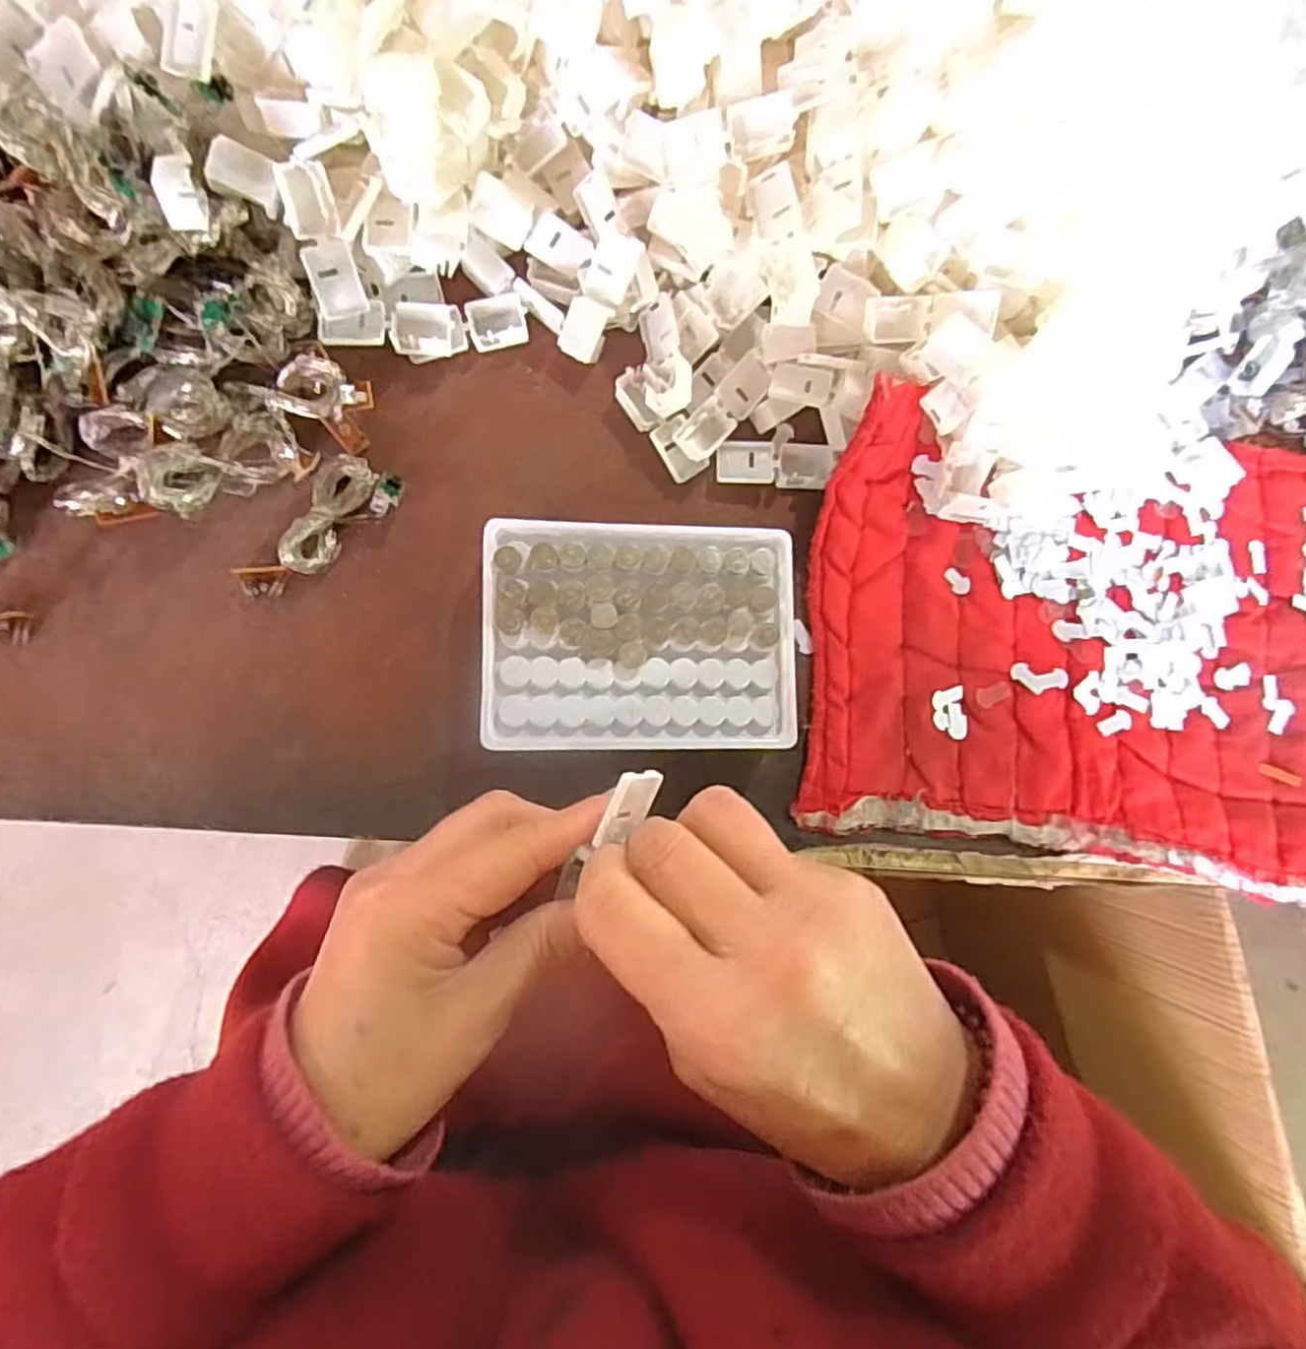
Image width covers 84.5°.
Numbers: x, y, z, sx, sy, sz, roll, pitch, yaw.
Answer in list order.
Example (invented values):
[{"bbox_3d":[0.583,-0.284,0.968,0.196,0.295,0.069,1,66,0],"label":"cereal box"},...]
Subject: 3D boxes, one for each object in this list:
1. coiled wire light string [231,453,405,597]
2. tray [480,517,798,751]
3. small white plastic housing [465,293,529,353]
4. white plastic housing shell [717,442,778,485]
[{"bbox_3d":[-0.147,-0.065,0.309,0.078,0.011,0.033,-41,91,-8],"label":"coiled wire light string"},{"bbox_3d":[-0.005,-0.017,0.312,0.129,0.033,0.094,0,85,-7],"label":"tray"},{"bbox_3d":[-0.072,-0.163,0.333,0.026,0.007,0.021,-15,87,-8],"label":"small white plastic housing"},{"bbox_3d":[0.044,-0.101,0.343,0.027,0.004,0.019,0,85,-7],"label":"white plastic housing shell"}]

